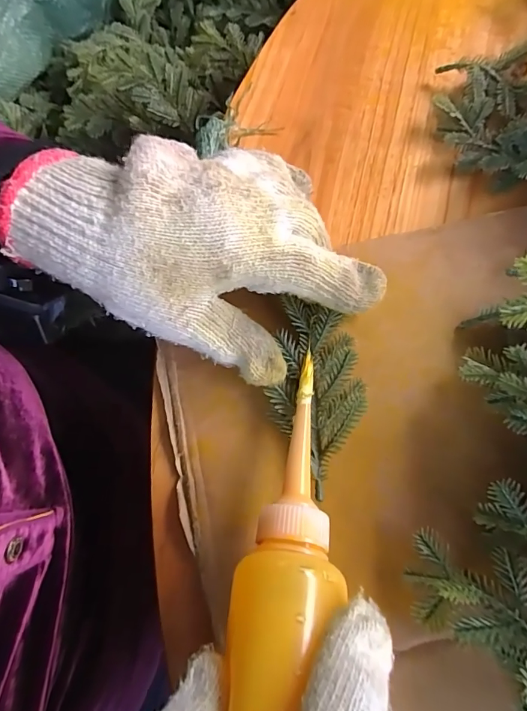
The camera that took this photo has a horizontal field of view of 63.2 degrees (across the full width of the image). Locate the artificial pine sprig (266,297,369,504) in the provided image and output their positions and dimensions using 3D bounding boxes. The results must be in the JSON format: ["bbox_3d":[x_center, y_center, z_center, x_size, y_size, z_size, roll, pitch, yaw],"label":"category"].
[{"bbox_3d":[0.027,0.017,0.218,0.045,0.018,0.097,-4,71,1],"label":"artificial pine sprig"}]

